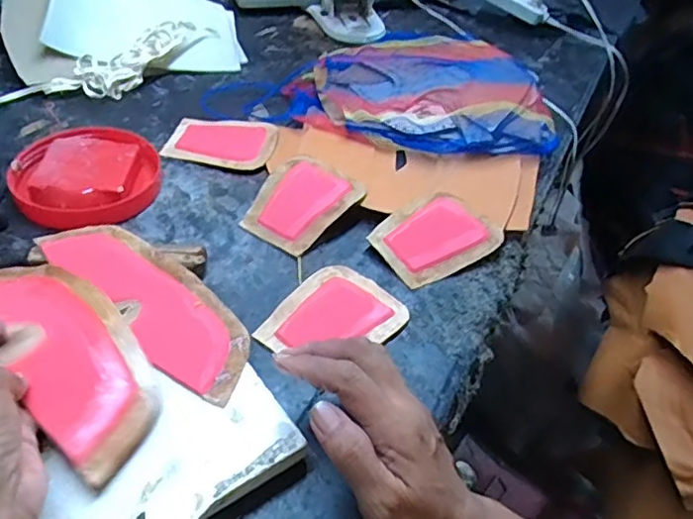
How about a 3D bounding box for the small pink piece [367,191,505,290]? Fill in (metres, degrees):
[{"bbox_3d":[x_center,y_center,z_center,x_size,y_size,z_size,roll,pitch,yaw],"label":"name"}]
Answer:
[{"bbox_3d":[0.075,-0.023,0.508,0.101,0.013,0.076,-24,51,-28],"label":"small pink piece"}]

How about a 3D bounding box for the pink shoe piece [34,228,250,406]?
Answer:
[{"bbox_3d":[-0.133,0.024,0.414,0.188,0.008,0.062,35,50,26],"label":"pink shoe piece"}]

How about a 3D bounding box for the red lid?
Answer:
[{"bbox_3d":[-0.226,-0.074,0.523,0.114,0.030,0.118,3,44,-3],"label":"red lid"}]

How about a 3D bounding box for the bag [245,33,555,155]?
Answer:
[{"bbox_3d":[0.073,-0.196,0.664,0.304,0.031,0.214,14,44,7],"label":"bag"}]

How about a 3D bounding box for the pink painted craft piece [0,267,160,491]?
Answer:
[{"bbox_3d":[-0.175,0.048,0.370,0.066,0.028,0.191,-29,53,-28],"label":"pink painted craft piece"}]

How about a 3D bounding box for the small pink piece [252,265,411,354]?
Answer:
[{"bbox_3d":[-0.011,0.044,0.444,0.100,0.006,0.078,-34,55,-31],"label":"small pink piece"}]

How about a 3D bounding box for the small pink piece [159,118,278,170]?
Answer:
[{"bbox_3d":[-0.124,-0.115,0.593,0.104,0.006,0.077,5,44,-2],"label":"small pink piece"}]

